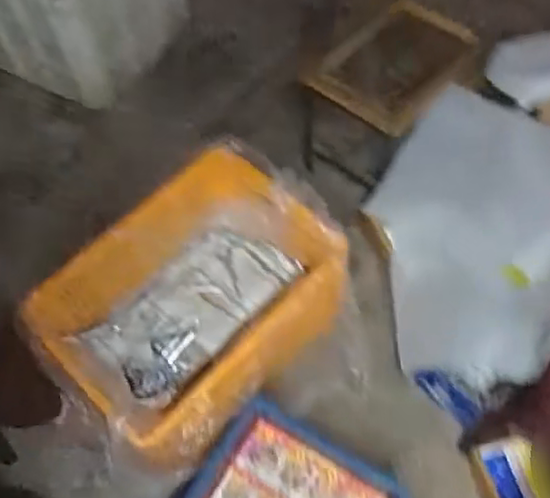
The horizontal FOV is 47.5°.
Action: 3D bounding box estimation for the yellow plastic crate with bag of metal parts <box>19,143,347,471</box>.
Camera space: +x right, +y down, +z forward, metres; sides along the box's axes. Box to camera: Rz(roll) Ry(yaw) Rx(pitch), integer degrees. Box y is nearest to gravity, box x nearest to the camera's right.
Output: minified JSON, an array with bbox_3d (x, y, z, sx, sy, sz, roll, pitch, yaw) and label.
[{"bbox_3d":[-0.144,0.100,1.146,0.377,0.210,0.517,36,68,21],"label":"yellow plastic crate with bag of metal parts"}]

